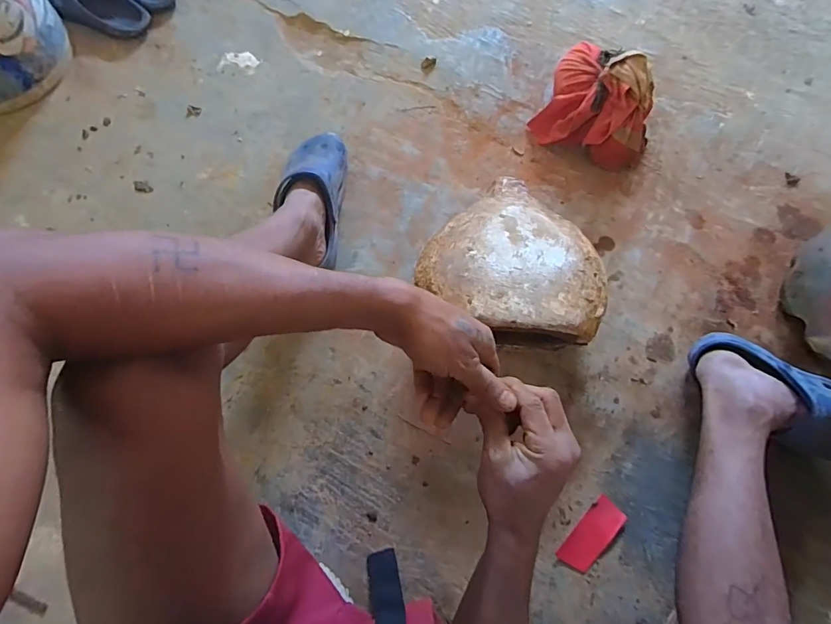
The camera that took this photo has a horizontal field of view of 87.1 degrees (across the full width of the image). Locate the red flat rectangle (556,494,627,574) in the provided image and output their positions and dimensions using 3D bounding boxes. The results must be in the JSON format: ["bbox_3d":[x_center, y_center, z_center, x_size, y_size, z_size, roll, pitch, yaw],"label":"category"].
[{"bbox_3d":[0.250,0.315,0.616,0.044,0.004,0.104,40,80,19],"label":"red flat rectangle"}]

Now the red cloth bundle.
[{"bbox_3d":[0.334,-0.370,0.763,0.207,0.130,0.173,29,77,6],"label":"red cloth bundle"}]

